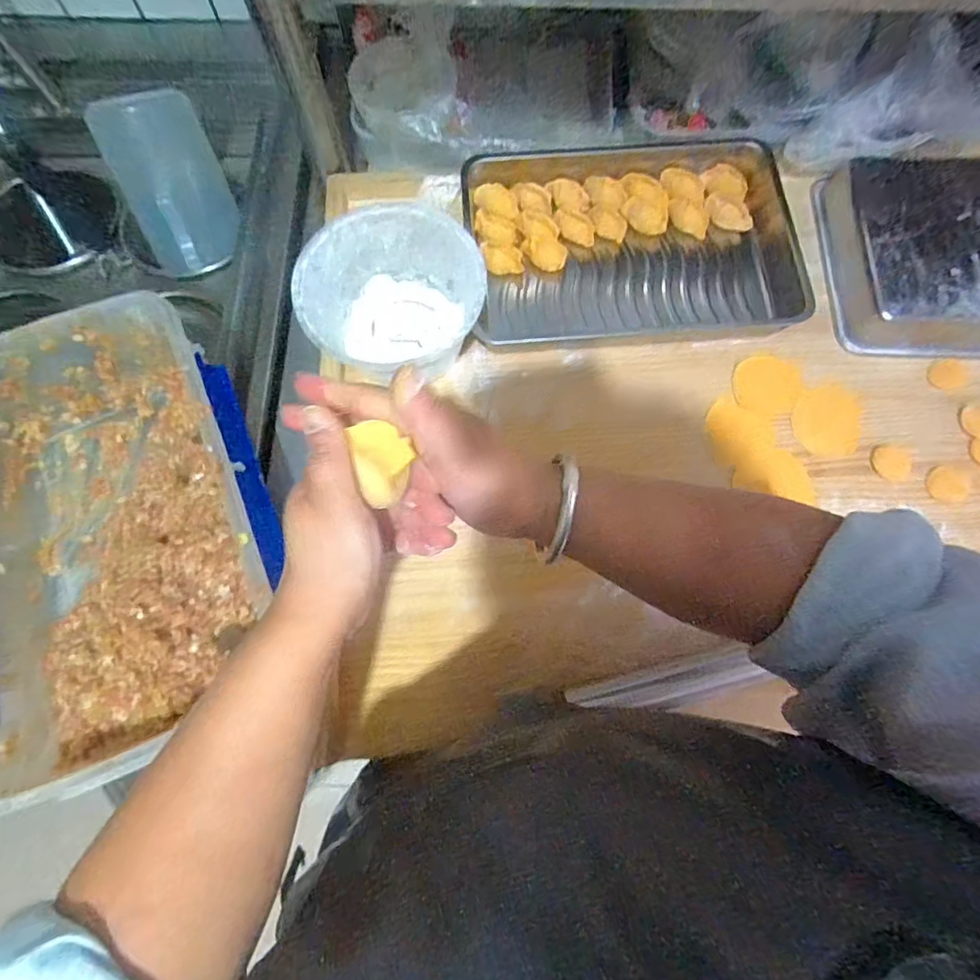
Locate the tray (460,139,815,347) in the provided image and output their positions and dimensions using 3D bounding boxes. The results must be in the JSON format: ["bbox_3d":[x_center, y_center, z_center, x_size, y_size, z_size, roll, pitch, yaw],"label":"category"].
[{"bbox_3d":[0.149,-0.266,0.544,0.345,0.036,0.237,-4,74,0],"label":"tray"}]

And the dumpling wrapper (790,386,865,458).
[{"bbox_3d":[0.322,-0.065,0.484,0.060,0.005,0.066,-9,84,9],"label":"dumpling wrapper"}]

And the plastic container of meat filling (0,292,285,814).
[{"bbox_3d":[-0.332,0.035,0.446,0.233,0.112,0.364,-25,76,-6],"label":"plastic container of meat filling"}]

